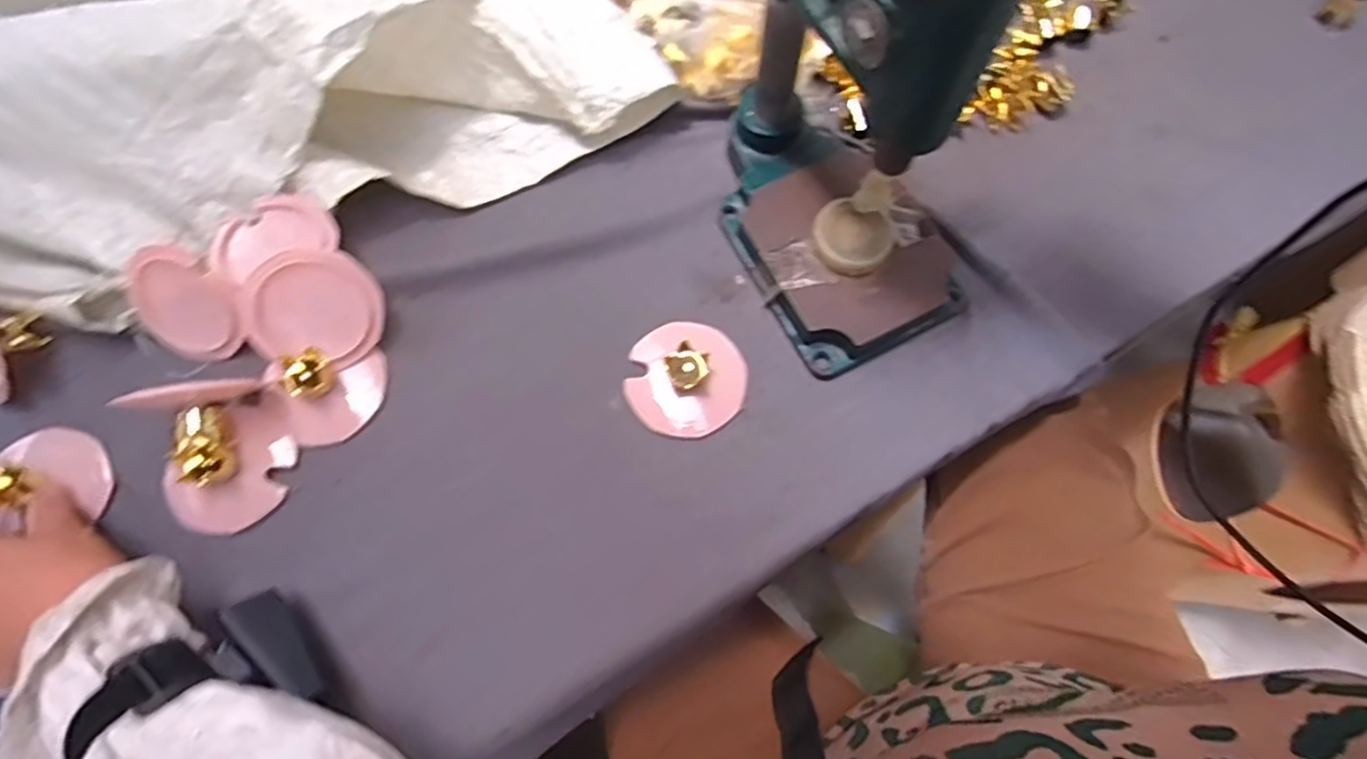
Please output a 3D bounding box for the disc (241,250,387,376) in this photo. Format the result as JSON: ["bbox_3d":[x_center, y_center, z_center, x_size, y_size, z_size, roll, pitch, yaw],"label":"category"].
[{"bbox_3d":[-0.224,-0.044,0.414,0.076,0.008,0.067,11,101,-22],"label":"disc"}]

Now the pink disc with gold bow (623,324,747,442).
[{"bbox_3d":[0.003,-0.003,0.426,0.072,0.019,0.072,0,70,-1],"label":"pink disc with gold bow"}]

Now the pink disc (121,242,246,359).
[{"bbox_3d":[-0.313,-0.046,0.426,0.068,0.009,0.074,5,119,9],"label":"pink disc"}]

